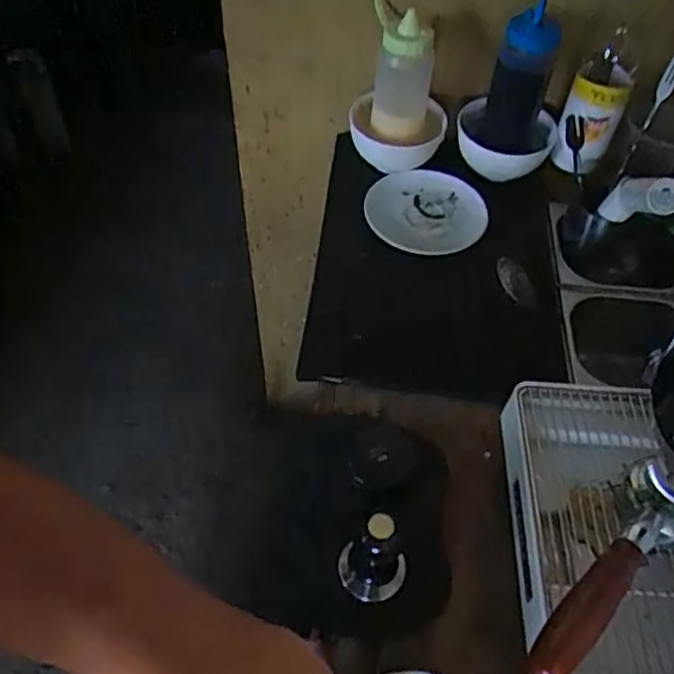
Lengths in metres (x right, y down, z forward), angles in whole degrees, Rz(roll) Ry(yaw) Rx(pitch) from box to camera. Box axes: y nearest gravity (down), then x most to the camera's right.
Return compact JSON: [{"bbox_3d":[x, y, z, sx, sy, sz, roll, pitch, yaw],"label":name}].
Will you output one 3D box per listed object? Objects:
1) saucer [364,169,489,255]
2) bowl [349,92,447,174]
[{"bbox_3d":[0.115,-0.164,0.872,0.152,0.020,0.163,1,52,-1],"label":"saucer"},{"bbox_3d":[0.079,-0.281,0.935,0.131,0.057,0.131,1,52,-1],"label":"bowl"}]

